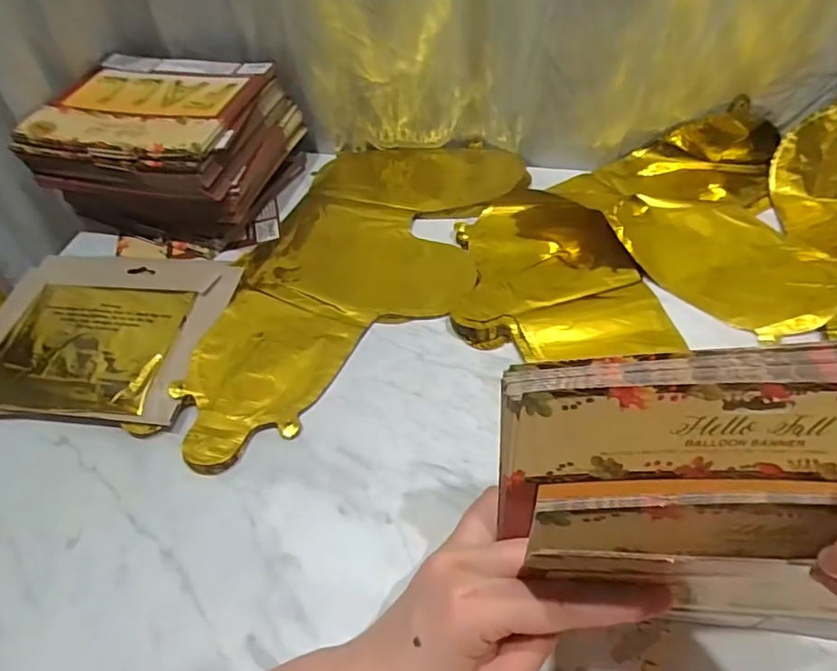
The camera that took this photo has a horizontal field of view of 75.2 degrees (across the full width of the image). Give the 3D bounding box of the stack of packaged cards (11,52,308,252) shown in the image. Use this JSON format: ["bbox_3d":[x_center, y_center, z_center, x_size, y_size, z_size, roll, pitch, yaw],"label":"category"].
[{"bbox_3d":[-0.243,-0.191,0.550,0.197,0.100,0.184,10,53,13],"label":"stack of packaged cards"}]

